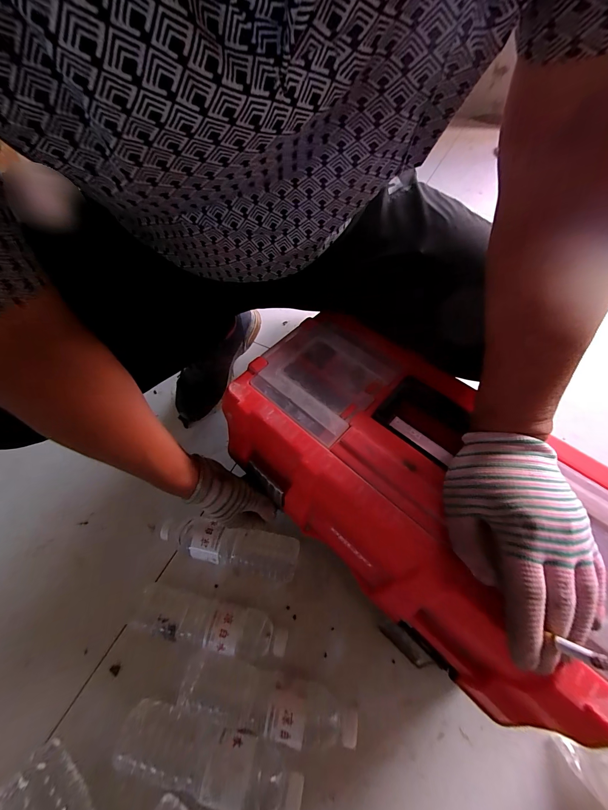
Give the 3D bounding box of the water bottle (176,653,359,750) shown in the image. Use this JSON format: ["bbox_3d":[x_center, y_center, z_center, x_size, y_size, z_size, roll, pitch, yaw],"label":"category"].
[{"bbox_3d":[-0.045,0.374,0.382,0.219,0.063,0.063,12,65,11],"label":"water bottle"}]

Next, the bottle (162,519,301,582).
[{"bbox_3d":[-0.115,0.225,0.472,0.211,0.054,0.069,8,64,9],"label":"bottle"}]

